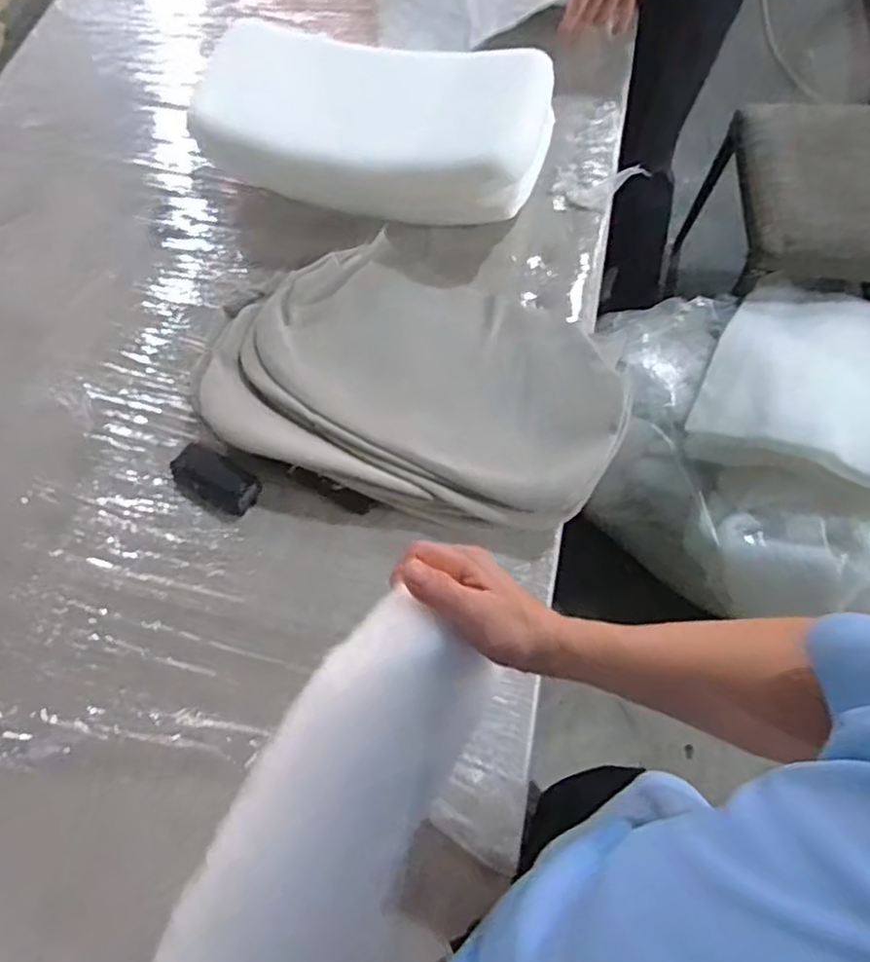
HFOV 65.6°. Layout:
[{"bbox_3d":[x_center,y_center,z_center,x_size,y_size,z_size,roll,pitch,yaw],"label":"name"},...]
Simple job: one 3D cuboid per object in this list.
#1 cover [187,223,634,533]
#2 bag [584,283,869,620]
[{"bbox_3d":[-0.023,-0.126,0.823,0.492,0.064,0.318,20,68,9],"label":"cover"},{"bbox_3d":[0.725,-0.063,1.323,0.779,0.407,0.662,9,66,5],"label":"bag"}]

